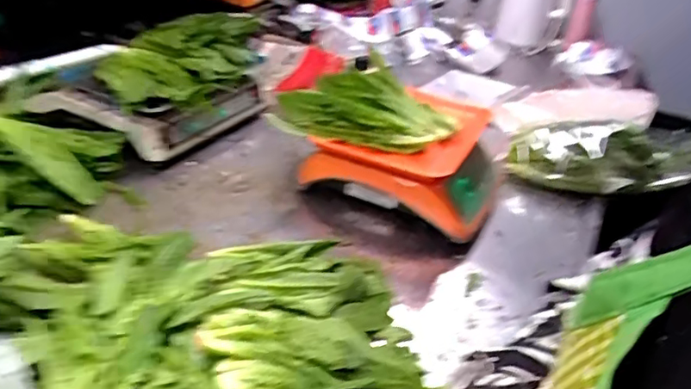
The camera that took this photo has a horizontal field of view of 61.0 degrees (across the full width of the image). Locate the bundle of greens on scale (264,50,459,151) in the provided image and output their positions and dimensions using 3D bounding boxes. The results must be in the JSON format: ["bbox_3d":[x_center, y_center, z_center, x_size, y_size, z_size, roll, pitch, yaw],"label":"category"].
[{"bbox_3d":[0.036,-0.152,0.951,0.271,0.064,0.240,8,27,3],"label":"bundle of greens on scale"}]

